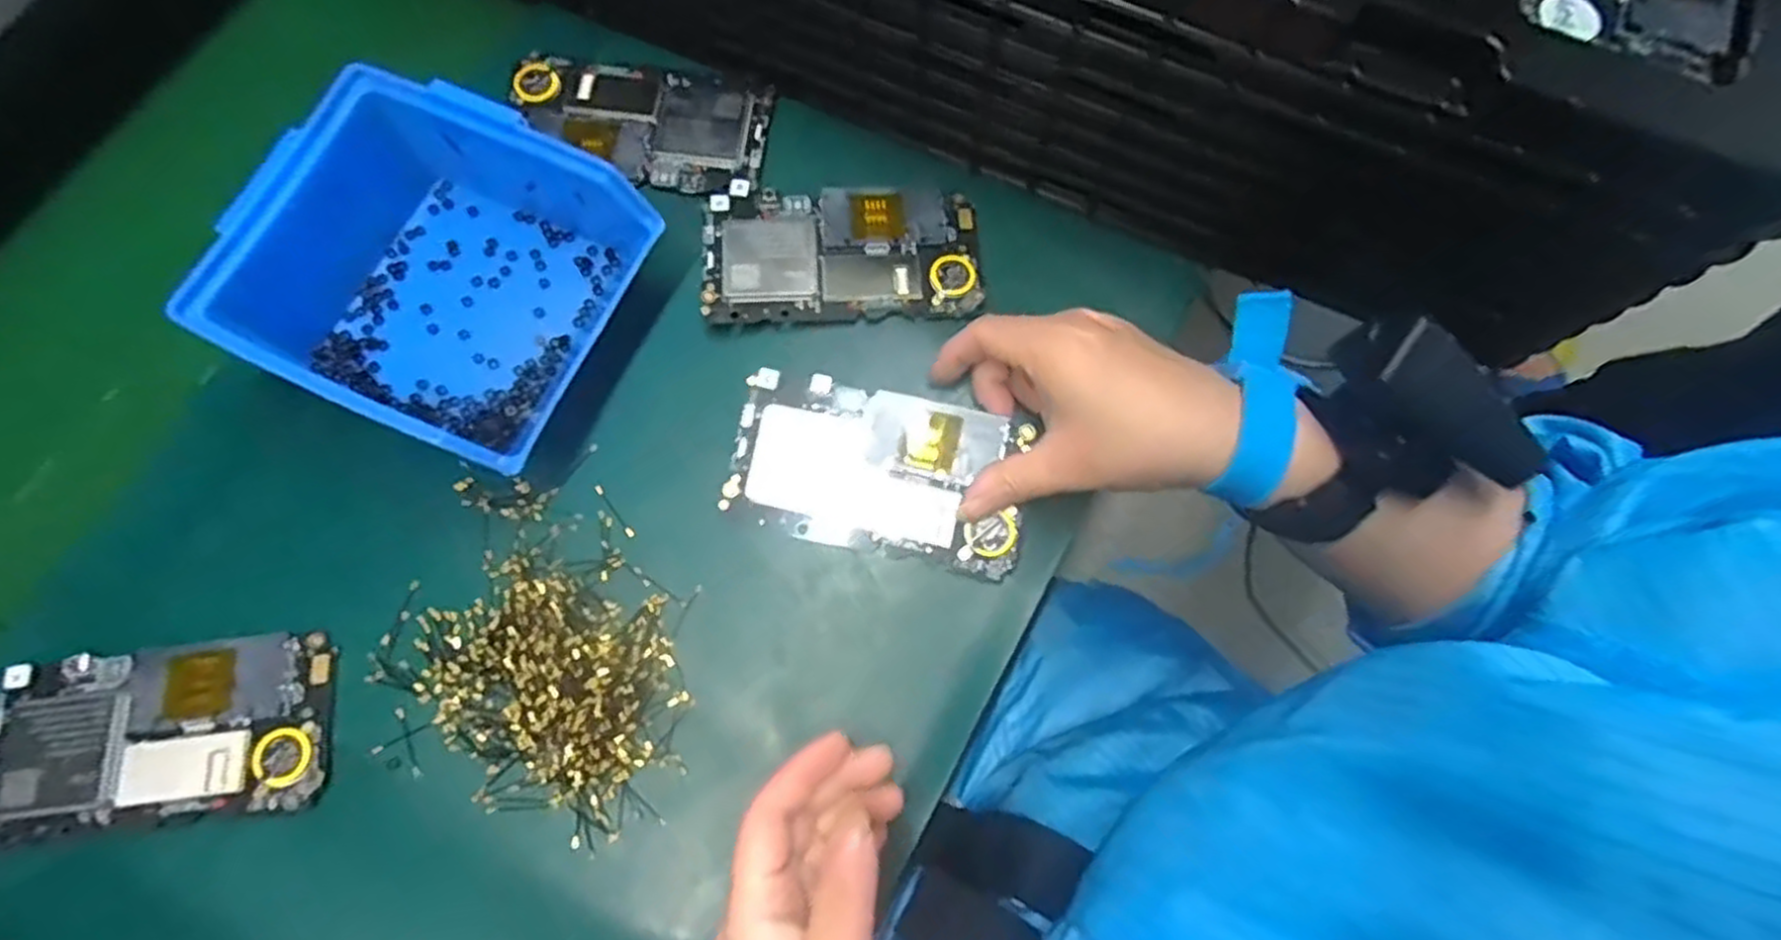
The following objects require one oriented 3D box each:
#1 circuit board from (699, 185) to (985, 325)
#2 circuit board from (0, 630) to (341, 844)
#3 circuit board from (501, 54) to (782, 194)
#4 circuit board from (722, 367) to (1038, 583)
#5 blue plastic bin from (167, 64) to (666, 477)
[{"bbox_3d":[-0.022,-0.100,0.358,0.123,0.007,0.066,-2,74,0],"label":"circuit board"},{"bbox_3d":[-0.280,0.102,0.304,0.124,0.013,0.064,-6,74,-1],"label":"circuit board"},{"bbox_3d":[-0.120,-0.165,0.374,0.121,0.006,0.062,8,74,3],"label":"circuit board"},{"bbox_3d":[-0.005,0.000,0.330,0.121,0.004,0.066,13,90,5],"label":"circuit board"},{"bbox_3d":[-0.186,-0.083,0.325,0.147,0.068,0.133,26,76,8],"label":"blue plastic bin"}]

